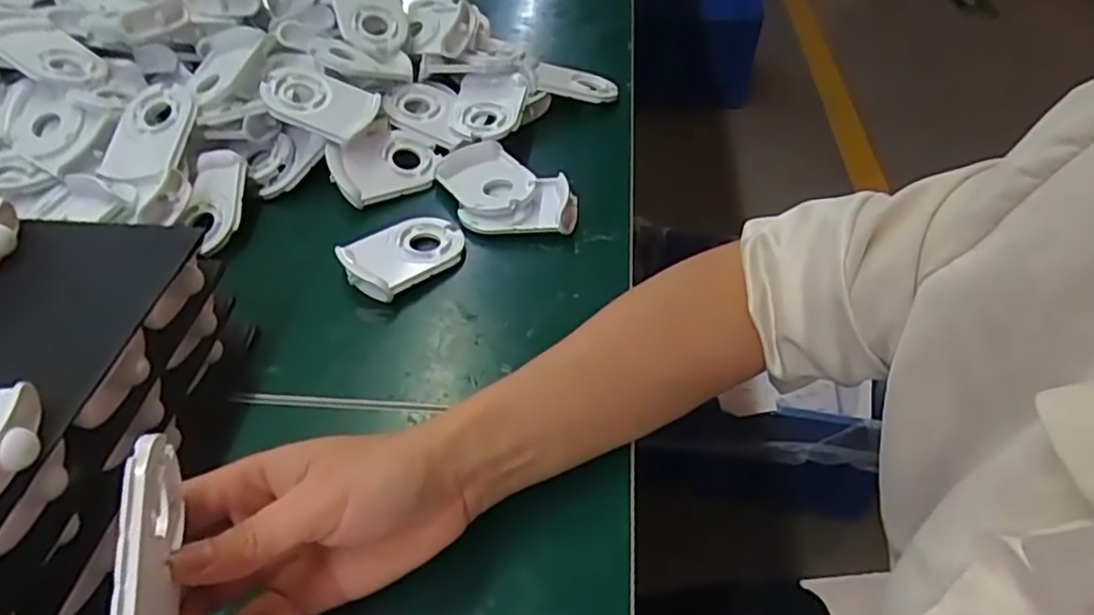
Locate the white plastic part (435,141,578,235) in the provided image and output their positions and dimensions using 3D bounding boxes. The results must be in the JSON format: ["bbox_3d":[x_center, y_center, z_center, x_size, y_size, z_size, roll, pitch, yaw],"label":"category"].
[{"bbox_3d":[-0.030,-0.088,0.506,0.079,0.020,0.113,-20,49,-17],"label":"white plastic part"}]

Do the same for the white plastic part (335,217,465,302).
[{"bbox_3d":[-0.094,-0.036,0.464,0.085,0.019,0.055,-35,54,-28],"label":"white plastic part"}]

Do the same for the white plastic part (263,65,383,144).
[{"bbox_3d":[-0.176,-0.160,0.524,0.088,0.012,0.057,22,54,1],"label":"white plastic part"}]

